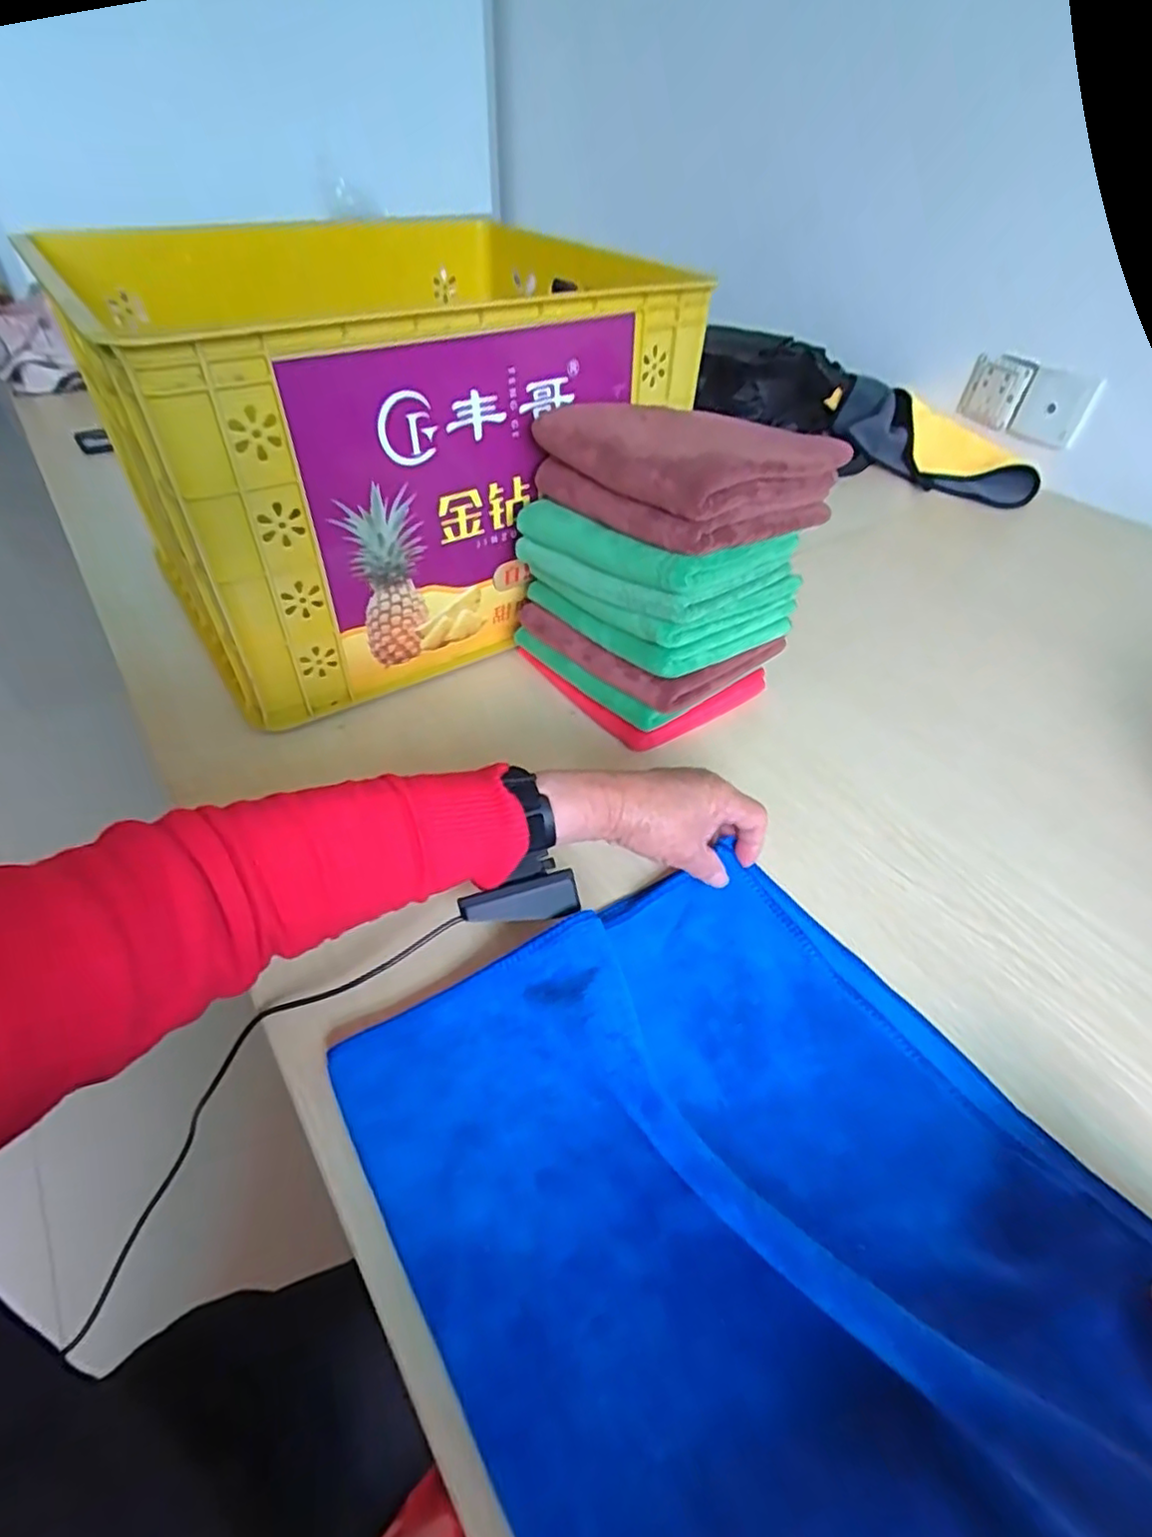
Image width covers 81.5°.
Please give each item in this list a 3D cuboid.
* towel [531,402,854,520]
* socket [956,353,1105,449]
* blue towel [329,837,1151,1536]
[{"bbox_3d":[0.079,-0.237,0.487,0.165,0.036,0.176,-27,52,-26],"label":"towel"},{"bbox_3d":[0.699,-0.571,1.039,0.023,0.091,0.184,-27,52,-26],"label":"socket"},{"bbox_3d":[0.081,0.195,0.316,0.293,0.038,0.322,-22,50,-25],"label":"blue towel"}]

